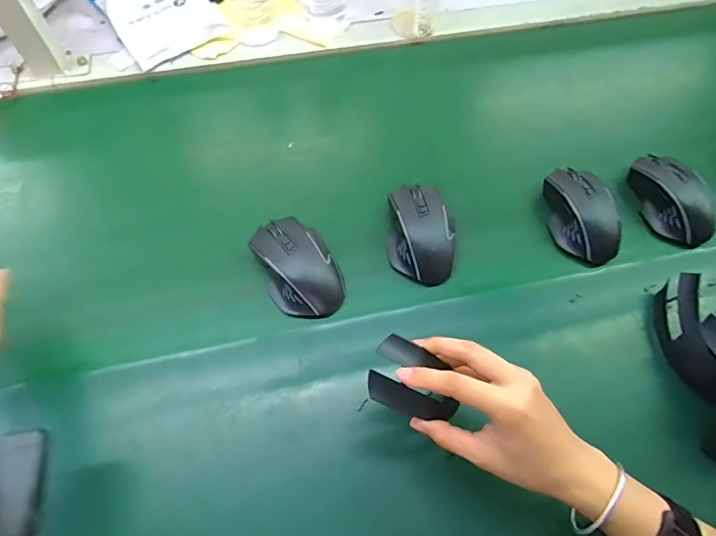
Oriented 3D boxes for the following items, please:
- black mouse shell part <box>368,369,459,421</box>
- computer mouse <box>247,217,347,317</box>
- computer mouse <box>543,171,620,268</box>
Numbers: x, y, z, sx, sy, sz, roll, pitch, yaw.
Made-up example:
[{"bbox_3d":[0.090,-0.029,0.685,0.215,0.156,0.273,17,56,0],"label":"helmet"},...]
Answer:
[{"bbox_3d":[0.040,0.099,0.355,0.072,0.012,0.020,23,62,-15],"label":"black mouse shell part"},{"bbox_3d":[-0.062,-0.005,0.488,0.075,0.035,0.114,-28,66,-14],"label":"computer mouse"},{"bbox_3d":[0.252,-0.063,0.538,0.067,0.046,0.116,-5,63,-3],"label":"computer mouse"}]

